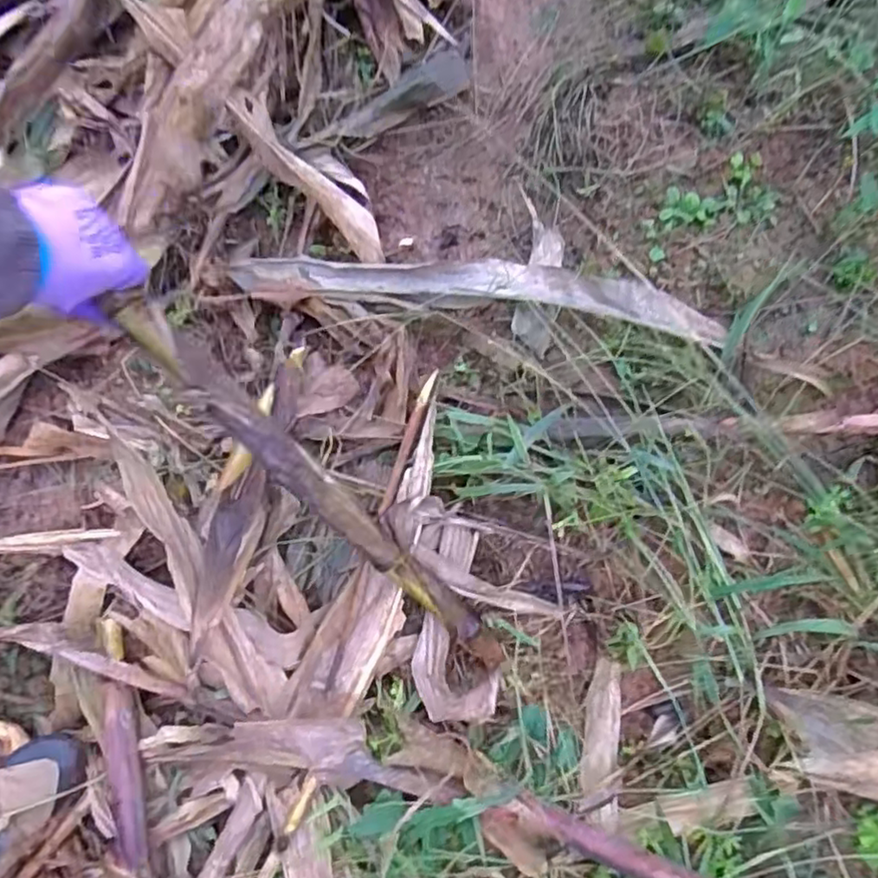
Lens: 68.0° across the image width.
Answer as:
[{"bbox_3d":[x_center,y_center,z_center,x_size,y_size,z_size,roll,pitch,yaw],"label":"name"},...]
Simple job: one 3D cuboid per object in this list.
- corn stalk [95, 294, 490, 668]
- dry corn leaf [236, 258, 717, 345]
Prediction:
[{"bbox_3d":[-0.098,0.062,0.617,0.036,0.038,0.489,-47,111,-13],"label":"corn stalk"},{"bbox_3d":[0.020,-0.176,0.766,0.596,0.092,0.083,9,72,5],"label":"dry corn leaf"}]

